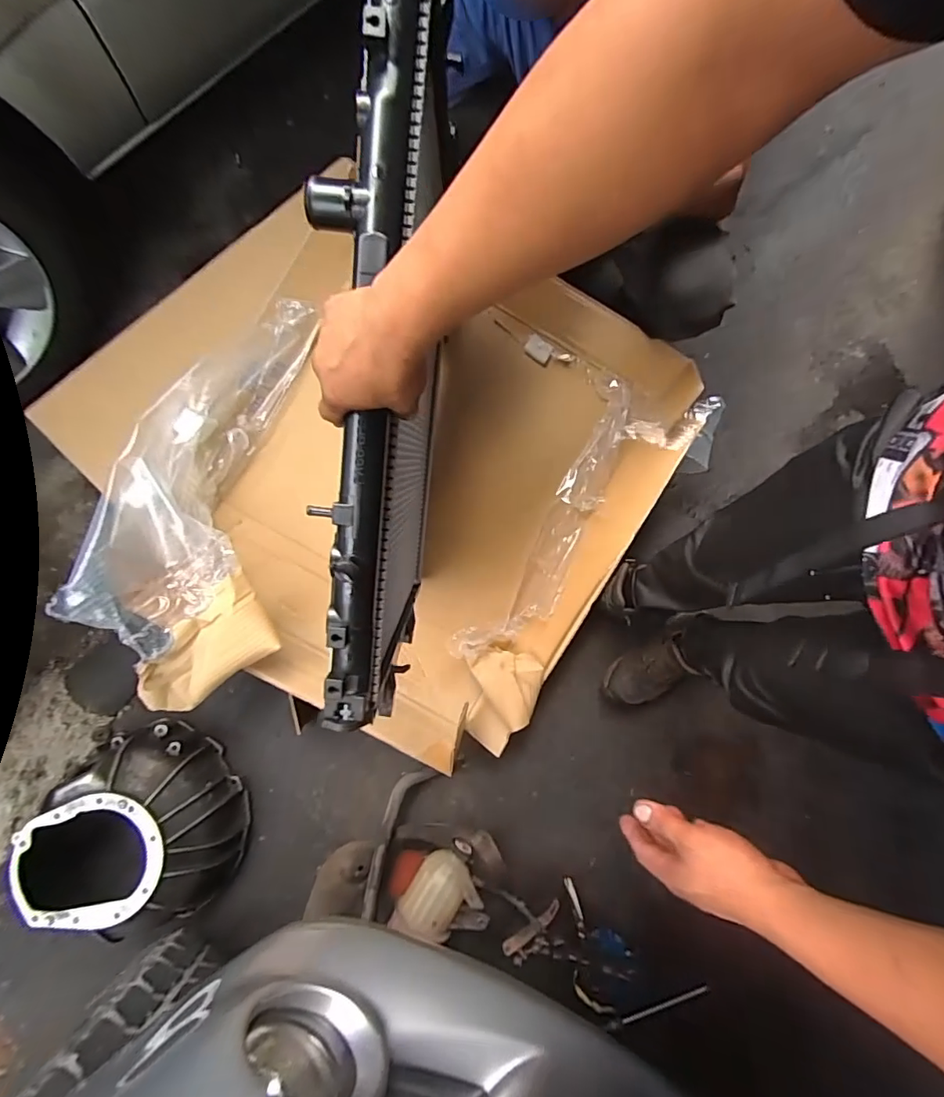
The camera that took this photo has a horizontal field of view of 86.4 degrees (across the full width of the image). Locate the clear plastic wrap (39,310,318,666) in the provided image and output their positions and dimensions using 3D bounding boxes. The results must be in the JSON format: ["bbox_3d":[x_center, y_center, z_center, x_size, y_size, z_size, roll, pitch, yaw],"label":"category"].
[{"bbox_3d":[-0.500,-0.169,0.952,0.227,0.178,0.720,10,74,4],"label":"clear plastic wrap"}]

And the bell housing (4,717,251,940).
[{"bbox_3d":[-0.643,0.560,1.017,0.327,0.219,0.341,0,74,1],"label":"bell housing"}]

